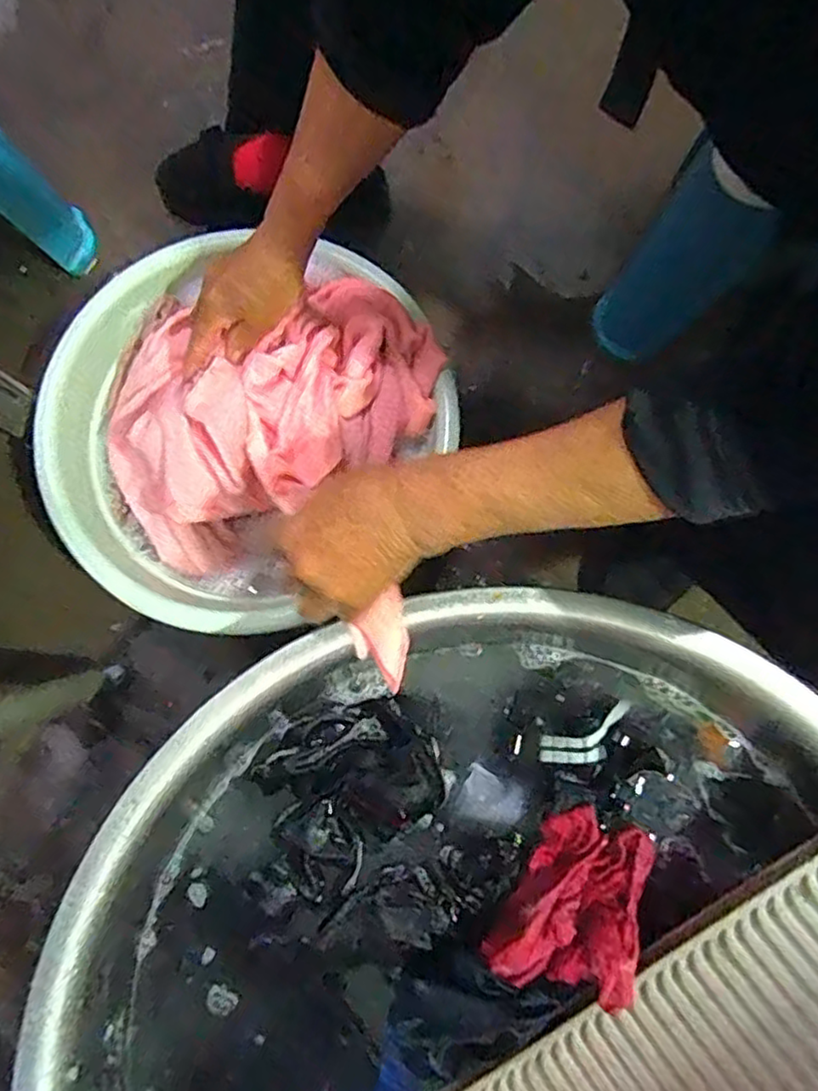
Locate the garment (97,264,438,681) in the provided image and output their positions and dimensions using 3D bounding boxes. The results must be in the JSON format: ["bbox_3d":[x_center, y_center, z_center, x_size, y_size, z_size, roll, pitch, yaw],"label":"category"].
[{"bbox_3d":[-0.110,-0.106,0.576,0.350,0.130,0.289,23,81,5],"label":"garment"}]

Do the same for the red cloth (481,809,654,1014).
[{"bbox_3d":[0.123,0.267,0.500,0.099,0.026,0.125,15,57,17],"label":"red cloth"}]

